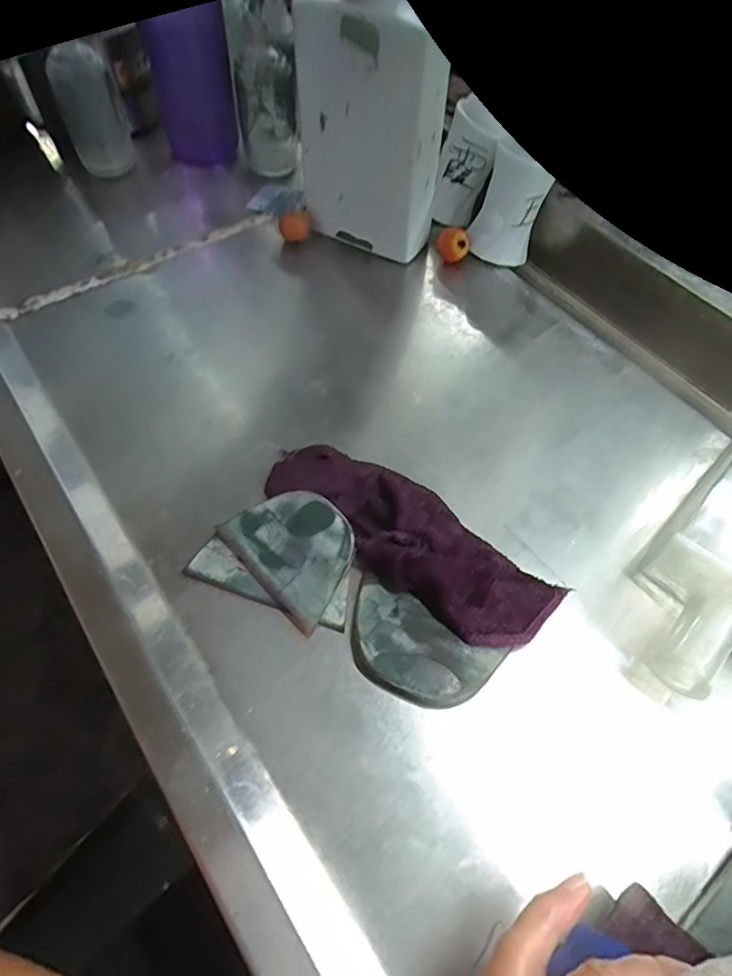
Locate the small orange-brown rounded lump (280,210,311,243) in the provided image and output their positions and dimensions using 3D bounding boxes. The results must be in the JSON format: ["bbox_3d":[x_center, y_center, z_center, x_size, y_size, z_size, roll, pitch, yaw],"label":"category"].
[{"bbox_3d":[-0.066,-0.240,0.530,0.028,0.023,0.023,-23,62,-12],"label":"small orange-brown rounded lump"}]

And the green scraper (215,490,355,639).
[{"bbox_3d":[-0.040,0.033,0.333,0.059,0.010,0.079,-38,66,-19],"label":"green scraper"}]

